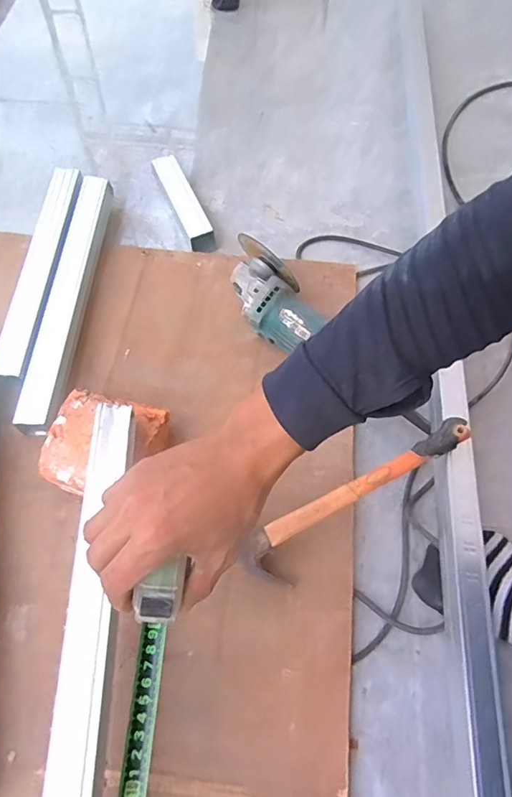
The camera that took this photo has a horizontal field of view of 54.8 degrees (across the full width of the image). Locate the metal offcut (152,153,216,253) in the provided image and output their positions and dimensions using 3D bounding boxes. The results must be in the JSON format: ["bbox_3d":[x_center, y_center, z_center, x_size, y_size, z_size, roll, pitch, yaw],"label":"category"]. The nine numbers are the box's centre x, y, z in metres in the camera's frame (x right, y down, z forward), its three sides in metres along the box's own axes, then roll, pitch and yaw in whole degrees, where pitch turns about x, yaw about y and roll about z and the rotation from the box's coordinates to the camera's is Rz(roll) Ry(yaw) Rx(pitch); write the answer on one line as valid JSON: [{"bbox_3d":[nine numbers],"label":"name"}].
[{"bbox_3d":[-0.109,-0.293,0.743,0.040,0.040,0.179,-21,64,-13],"label":"metal offcut"}]

